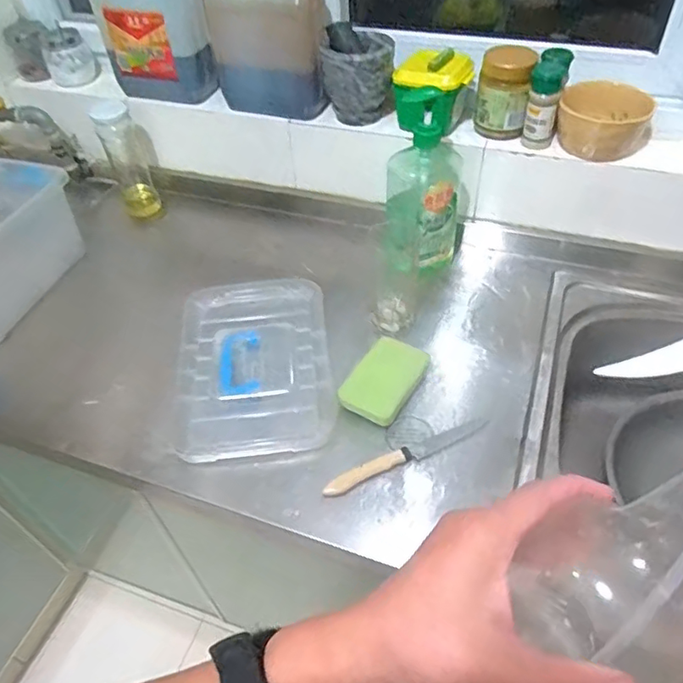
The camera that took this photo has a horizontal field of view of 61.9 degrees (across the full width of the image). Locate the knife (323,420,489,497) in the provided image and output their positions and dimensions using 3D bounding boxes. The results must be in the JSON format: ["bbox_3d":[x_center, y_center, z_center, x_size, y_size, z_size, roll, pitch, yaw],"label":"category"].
[{"bbox_3d":[0.075,0.128,0.647,0.204,0.015,0.018,-21,52,-15],"label":"knife"}]

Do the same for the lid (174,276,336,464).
[{"bbox_3d":[-0.117,0.023,0.761,0.194,0.013,0.284,-7,50,-3],"label":"lid"}]

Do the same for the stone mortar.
[{"bbox_3d":[0.027,-0.387,0.830,0.104,0.121,0.103,2,50,4],"label":"stone mortar"}]

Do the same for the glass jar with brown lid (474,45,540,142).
[{"bbox_3d":[0.225,-0.343,0.786,0.071,0.100,0.066,13,51,13],"label":"glass jar with brown lid"}]

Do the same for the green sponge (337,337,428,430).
[{"bbox_3d":[0.054,0.045,0.708,0.075,0.034,0.118,26,56,23],"label":"green sponge"}]

